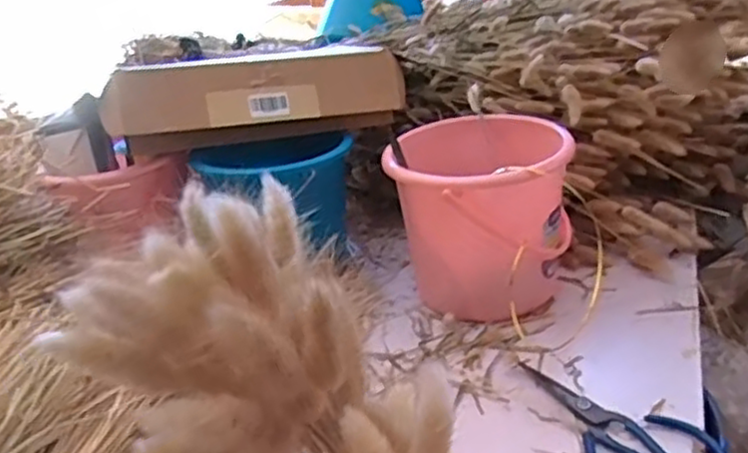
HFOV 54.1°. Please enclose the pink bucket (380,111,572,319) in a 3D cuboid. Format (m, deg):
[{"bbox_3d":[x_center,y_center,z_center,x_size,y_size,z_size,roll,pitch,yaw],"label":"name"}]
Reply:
[{"bbox_3d":[0.128,-0.013,0.869,0.195,0.183,0.187,-9,25,-3],"label":"pink bucket"}]

